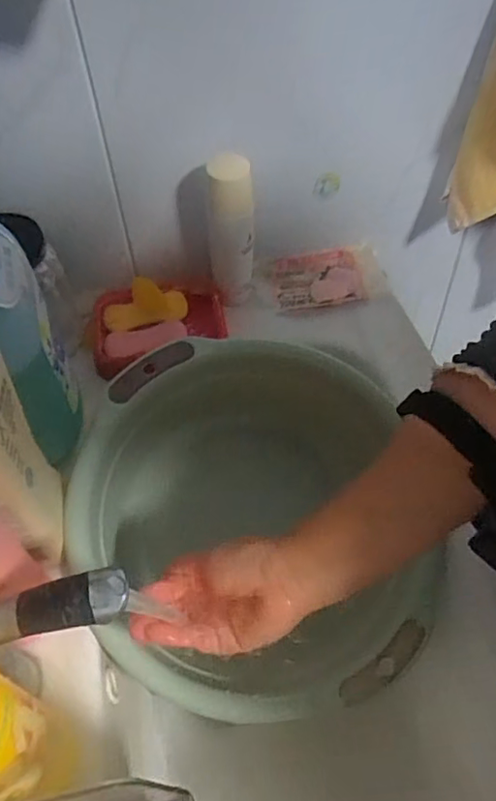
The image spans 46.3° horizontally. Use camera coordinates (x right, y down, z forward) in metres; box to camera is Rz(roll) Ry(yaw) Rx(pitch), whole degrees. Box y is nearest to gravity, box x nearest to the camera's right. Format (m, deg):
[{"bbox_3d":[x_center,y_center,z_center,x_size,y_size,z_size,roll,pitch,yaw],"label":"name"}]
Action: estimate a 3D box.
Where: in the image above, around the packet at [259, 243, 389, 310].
[{"bbox_3d":[0.085,-0.139,0.658,0.140,0.020,0.078,-10,51,-5],"label":"packet"}]

